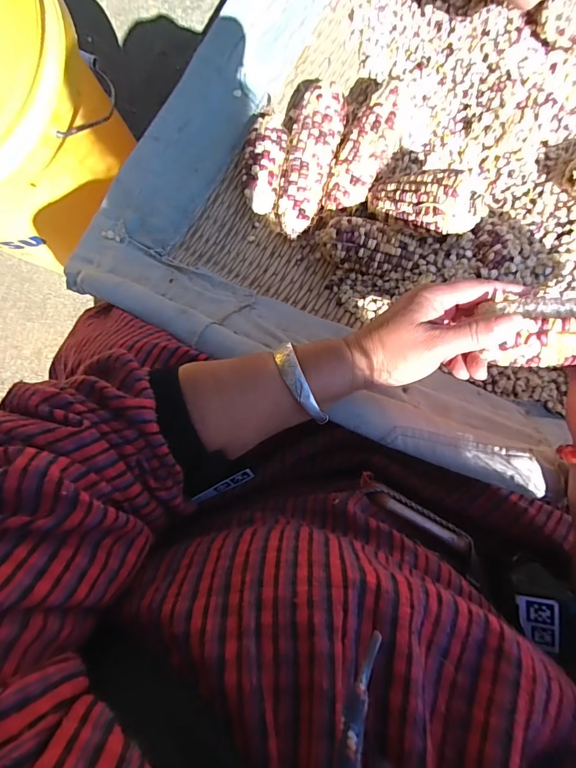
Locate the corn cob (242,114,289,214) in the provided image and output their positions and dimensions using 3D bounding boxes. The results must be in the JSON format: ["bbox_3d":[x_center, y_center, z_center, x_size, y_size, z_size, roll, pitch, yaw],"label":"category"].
[{"bbox_3d":[-0.022,-0.236,0.423,0.042,0.038,0.104,9,91,7],"label":"corn cob"}]

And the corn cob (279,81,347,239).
[{"bbox_3d":[0.024,-0.231,0.419,0.049,0.045,0.149,15,91,7],"label":"corn cob"}]

